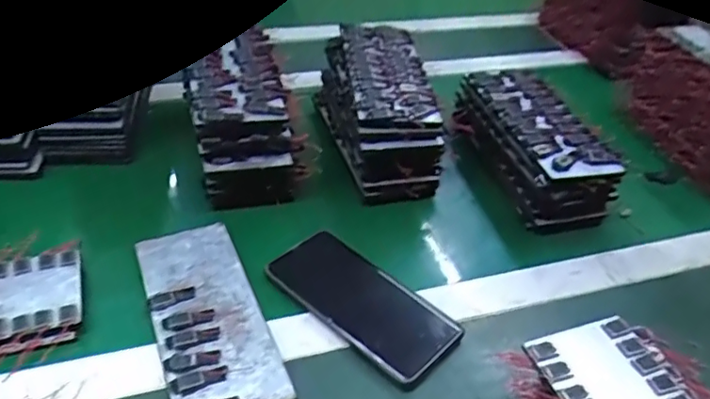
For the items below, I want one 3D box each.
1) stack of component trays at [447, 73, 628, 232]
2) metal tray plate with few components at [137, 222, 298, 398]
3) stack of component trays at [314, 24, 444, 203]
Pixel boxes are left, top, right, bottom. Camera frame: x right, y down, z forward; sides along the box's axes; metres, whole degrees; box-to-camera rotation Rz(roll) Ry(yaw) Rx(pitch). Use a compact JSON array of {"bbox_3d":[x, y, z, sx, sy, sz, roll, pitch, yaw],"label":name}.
[{"bbox_3d":[0.189,-0.059,0.635,0.088,0.085,0.194,-11,43,-18],"label":"stack of component trays"},{"bbox_3d":[-0.116,0.090,0.466,0.081,0.009,0.200,-13,44,-21],"label":"metal tray plate with few components"},{"bbox_3d":[0.028,-0.098,0.633,0.098,0.091,0.218,-7,42,-14],"label":"stack of component trays"}]

